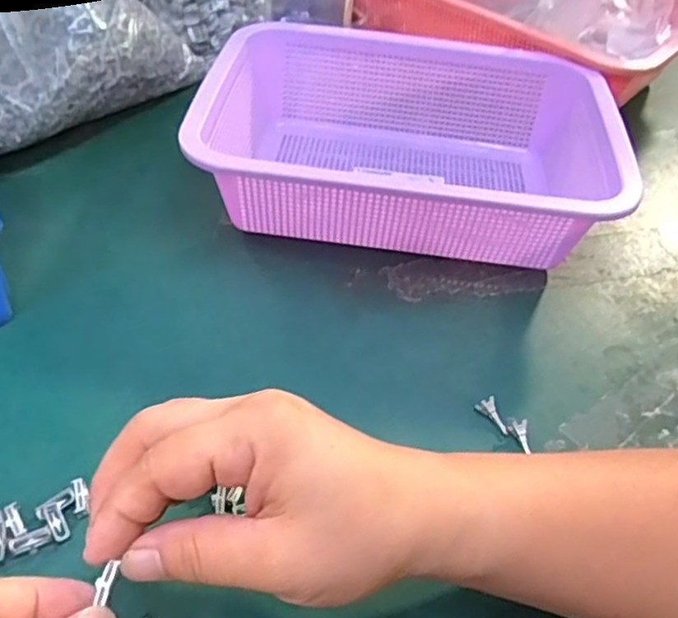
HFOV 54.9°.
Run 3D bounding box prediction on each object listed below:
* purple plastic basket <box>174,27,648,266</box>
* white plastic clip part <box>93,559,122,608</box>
[{"bbox_3d":[0.044,-0.110,0.444,0.259,0.079,0.185,9,46,1],"label":"purple plastic basket"},{"bbox_3d":[-0.076,0.089,0.212,0.005,0.004,0.014,8,51,0],"label":"white plastic clip part"}]

